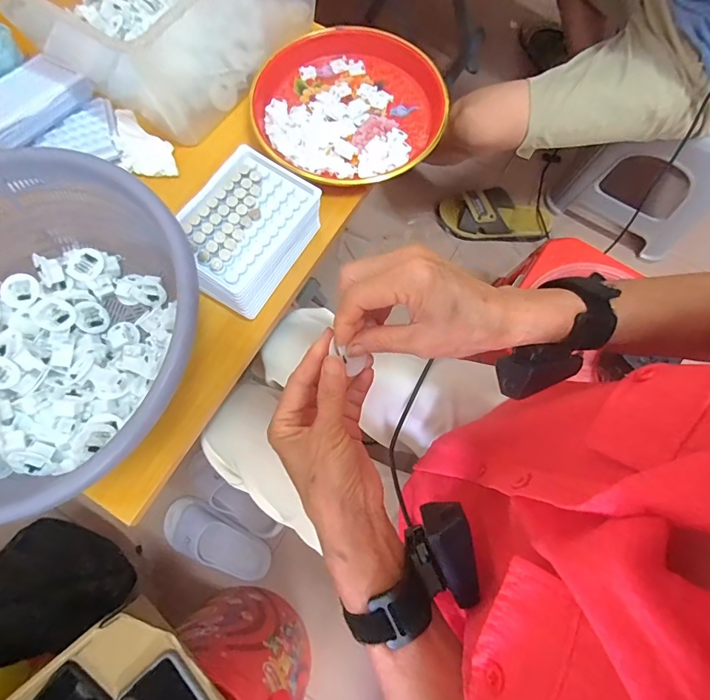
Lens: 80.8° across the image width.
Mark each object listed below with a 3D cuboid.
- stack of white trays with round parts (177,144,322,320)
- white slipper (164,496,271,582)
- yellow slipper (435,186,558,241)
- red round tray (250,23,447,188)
[{"bbox_3d":[-0.106,-0.114,0.413,0.103,0.057,0.138,33,77,8],"label":"stack of white trays with round parts"},{"bbox_3d":[-0.269,0.376,0.812,0.225,0.068,0.094,33,76,-5],"label":"white slipper"},{"bbox_3d":[0.338,-0.320,0.996,0.278,0.072,0.111,5,74,1],"label":"yellow slipper"},{"bbox_3d":[-0.008,-0.286,0.489,0.219,0.030,0.215,0,74,0],"label":"red round tray"}]

